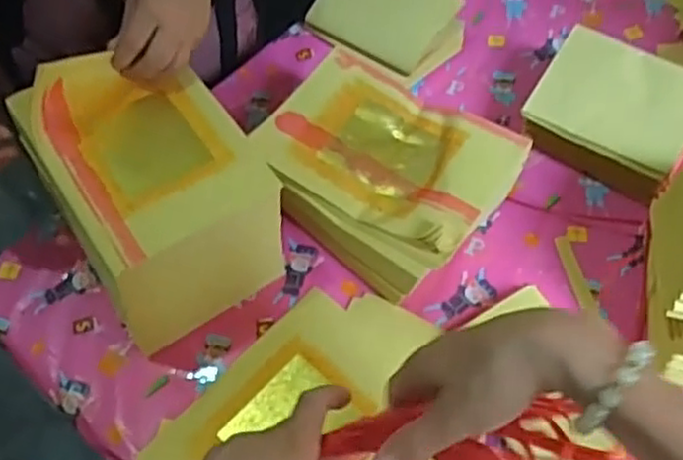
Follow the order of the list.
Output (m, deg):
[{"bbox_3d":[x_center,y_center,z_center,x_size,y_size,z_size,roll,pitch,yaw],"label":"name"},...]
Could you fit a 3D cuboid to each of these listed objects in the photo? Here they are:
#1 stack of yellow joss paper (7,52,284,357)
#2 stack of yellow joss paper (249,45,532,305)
[{"bbox_3d":[-0.167,-0.035,0.689,0.171,0.183,0.216,-28,62,-15],"label":"stack of yellow joss paper"},{"bbox_3d":[0.042,-0.053,0.735,0.228,0.112,0.176,35,66,20],"label":"stack of yellow joss paper"}]

